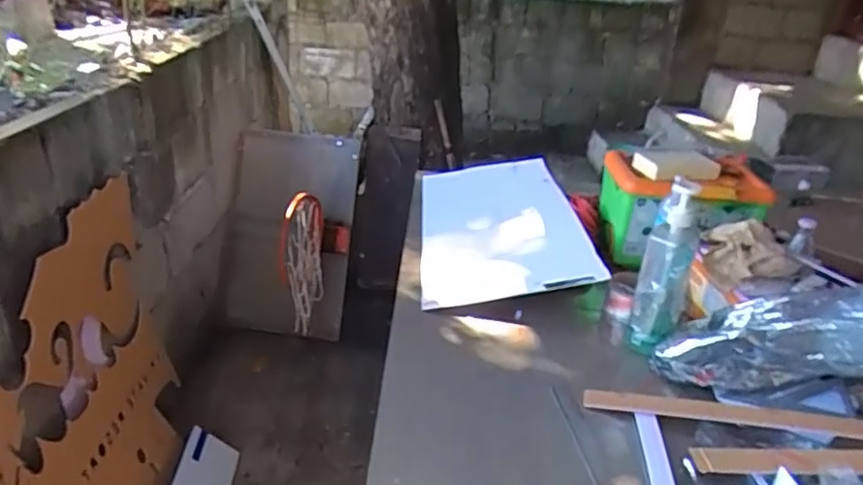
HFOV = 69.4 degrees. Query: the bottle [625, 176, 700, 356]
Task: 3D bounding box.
[{"bbox_3d":[0.360,0.043,0.959,0.072,0.262,0.076,18,30,23],"label":"bottle"}]

